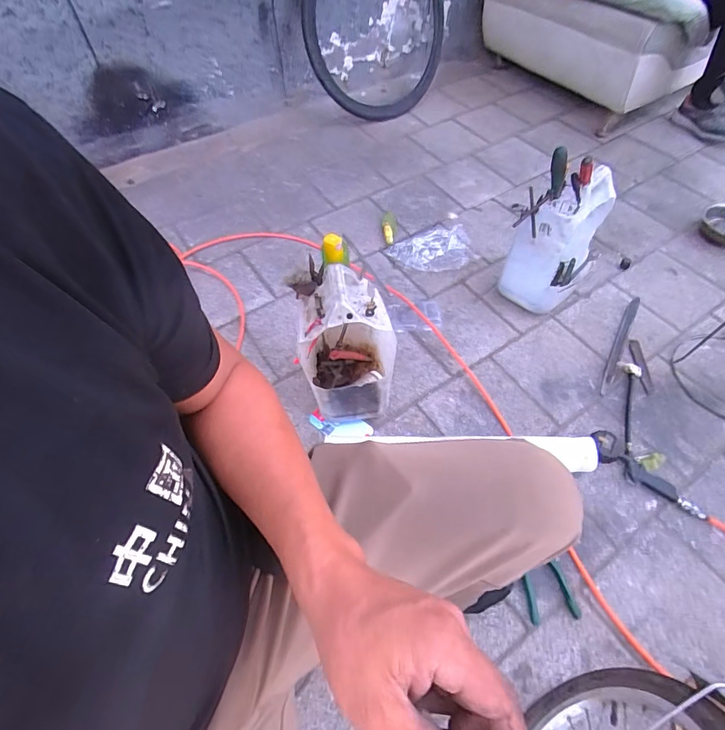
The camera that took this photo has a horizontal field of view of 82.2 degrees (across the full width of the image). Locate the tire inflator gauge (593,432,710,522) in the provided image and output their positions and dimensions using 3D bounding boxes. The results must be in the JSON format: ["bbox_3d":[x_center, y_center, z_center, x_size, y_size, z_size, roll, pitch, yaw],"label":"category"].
[{"bbox_3d":[0.616,0.244,0.909,0.065,0.039,0.250,-38,63,-21],"label":"tire inflator gauge"}]

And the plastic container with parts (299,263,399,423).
[{"bbox_3d":[-0.032,-0.043,0.916,0.199,0.321,0.220,4,57,4],"label":"plastic container with parts"}]

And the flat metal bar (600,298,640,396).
[{"bbox_3d":[0.693,-0.056,1.119,0.027,0.011,0.339,25,65,20],"label":"flat metal bar"}]

